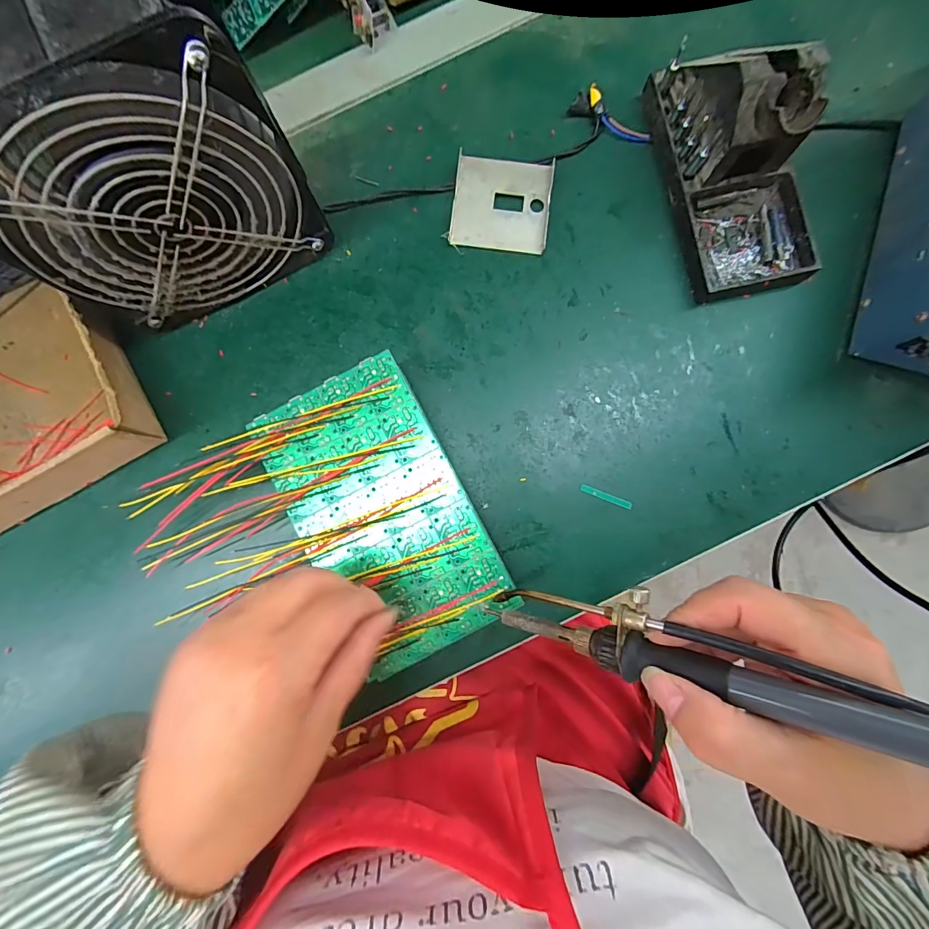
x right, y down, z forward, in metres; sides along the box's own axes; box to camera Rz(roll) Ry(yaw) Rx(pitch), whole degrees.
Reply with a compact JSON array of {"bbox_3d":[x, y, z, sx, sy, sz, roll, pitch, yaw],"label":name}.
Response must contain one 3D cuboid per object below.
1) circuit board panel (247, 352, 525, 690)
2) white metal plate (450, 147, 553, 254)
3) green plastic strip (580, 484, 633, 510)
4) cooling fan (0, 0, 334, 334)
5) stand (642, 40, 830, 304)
[{"bbox_3d":[-0.052,0.029,0.259,0.101,0.006,0.176,-28,85,-1],"label":"circuit board panel"},{"bbox_3d":[0.027,-0.187,0.301,0.068,0.009,0.065,7,86,2],"label":"white metal plate"},{"bbox_3d":[0.096,0.022,0.283,0.035,0.004,0.005,21,86,3],"label":"green plastic strip"},{"bbox_3d":[-0.172,-0.152,0.232,0.154,0.151,0.061,-27,85,-1],"label":"cooling fan"},{"bbox_3d":[0.184,-0.201,0.266,0.081,0.070,0.161,-11,85,1],"label":"stand"}]

